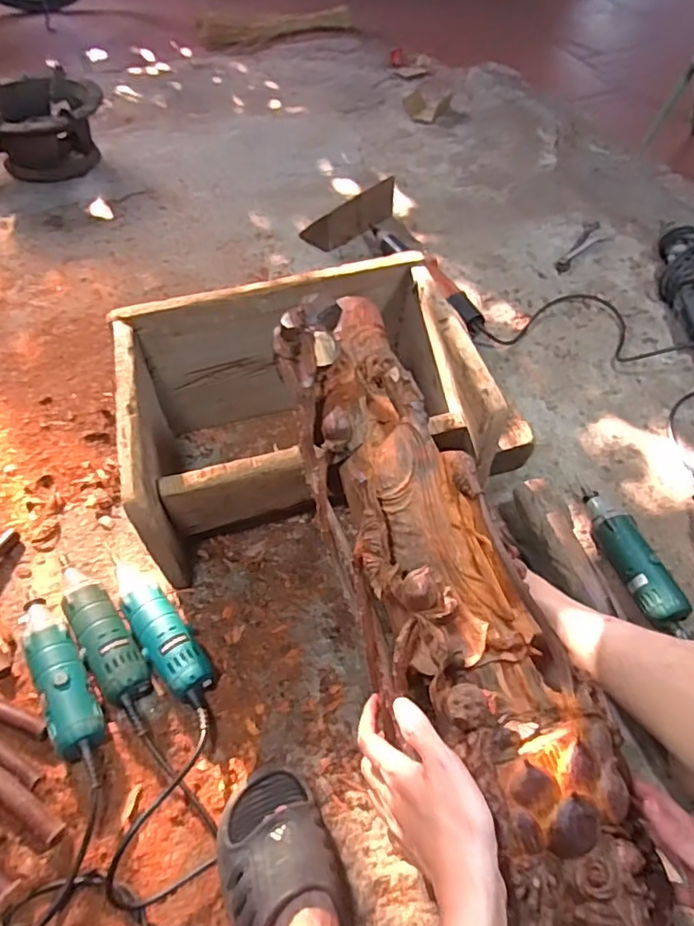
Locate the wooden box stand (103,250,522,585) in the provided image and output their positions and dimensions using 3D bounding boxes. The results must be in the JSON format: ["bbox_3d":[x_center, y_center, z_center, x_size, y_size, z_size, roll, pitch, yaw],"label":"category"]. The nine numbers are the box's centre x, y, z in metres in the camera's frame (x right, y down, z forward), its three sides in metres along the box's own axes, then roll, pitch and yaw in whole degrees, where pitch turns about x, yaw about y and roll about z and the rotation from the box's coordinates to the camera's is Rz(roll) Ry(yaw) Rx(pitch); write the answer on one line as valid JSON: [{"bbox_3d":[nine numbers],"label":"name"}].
[{"bbox_3d":[-0.061,-0.053,0.764,0.408,0.254,0.287,-13,56,-11],"label":"wooden box stand"}]

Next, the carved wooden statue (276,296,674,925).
[{"bbox_3d":[0.085,0.106,0.506,0.169,0.109,0.562,-21,71,-14],"label":"carved wooden statue"}]

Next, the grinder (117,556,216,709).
[{"bbox_3d":[-0.226,0.193,0.682,0.054,0.044,0.211,-31,61,-22],"label":"grinder"}]

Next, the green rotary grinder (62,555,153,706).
[{"bbox_3d":[-0.298,0.194,0.680,0.051,0.044,0.203,-32,61,-22],"label":"green rotary grinder"}]

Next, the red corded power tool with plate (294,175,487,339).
[{"bbox_3d":[0.090,-0.392,1.121,0.210,0.075,0.453,-18,57,-14],"label":"red corded power tool with plate"}]

